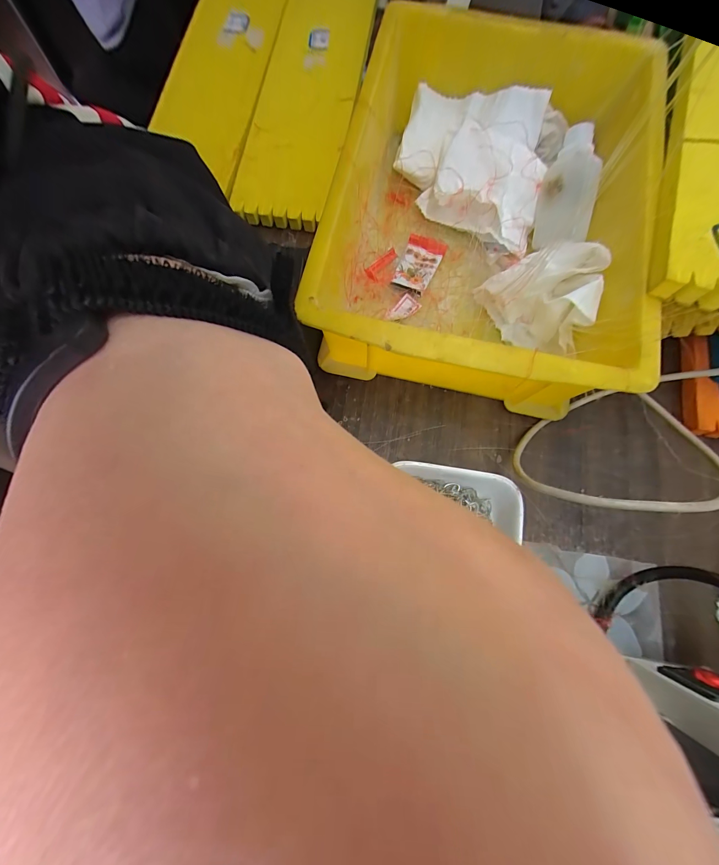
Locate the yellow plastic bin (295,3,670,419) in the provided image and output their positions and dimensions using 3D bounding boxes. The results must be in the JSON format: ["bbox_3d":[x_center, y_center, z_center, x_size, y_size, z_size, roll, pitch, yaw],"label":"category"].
[{"bbox_3d":[0.078,-0.147,0.218,0.181,0.070,0.235,15,78,4],"label":"yellow plastic bin"}]

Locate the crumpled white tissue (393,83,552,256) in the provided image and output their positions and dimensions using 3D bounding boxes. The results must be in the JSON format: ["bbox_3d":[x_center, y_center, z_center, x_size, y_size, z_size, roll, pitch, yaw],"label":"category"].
[{"bbox_3d":[0.083,-0.199,0.243,0.105,0.036,0.102,12,78,4],"label":"crumpled white tissue"}]

